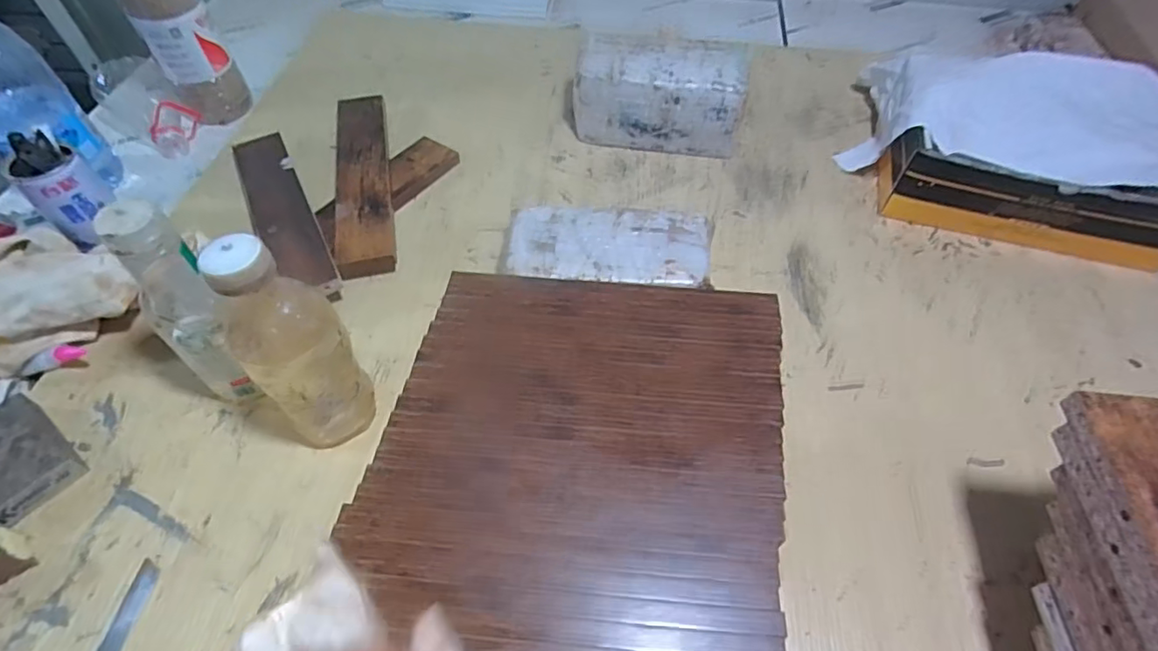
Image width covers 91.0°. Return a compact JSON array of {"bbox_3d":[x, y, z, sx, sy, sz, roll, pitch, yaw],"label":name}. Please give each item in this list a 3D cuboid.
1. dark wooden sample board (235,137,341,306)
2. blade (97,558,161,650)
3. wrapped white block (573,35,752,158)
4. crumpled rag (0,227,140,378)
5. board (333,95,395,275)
[{"bbox_3d":[-0.336,-0.130,0.643,0.060,0.016,0.301,-23,53,-21],"label":"dark wooden sample board"},{"bbox_3d":[-0.335,0.223,0.412,0.018,0.004,0.099,5,54,2],"label":"blade"},{"bbox_3d":[0.100,-0.297,0.741,0.217,0.106,0.097,7,54,3],"label":"wrapped white block"},{"bbox_3d":[-0.537,-0.025,0.547,0.199,0.069,0.139,24,56,15],"label":"crumpled rag"},{"bbox_3d":[-0.258,-0.179,0.686,0.061,0.024,0.301,-9,54,-10],"label":"board"}]

